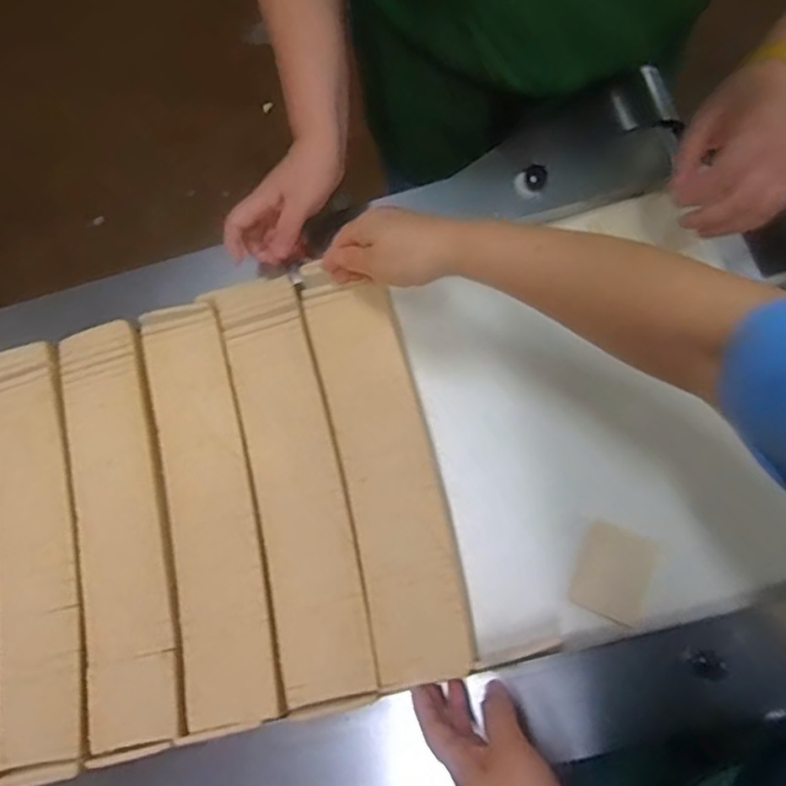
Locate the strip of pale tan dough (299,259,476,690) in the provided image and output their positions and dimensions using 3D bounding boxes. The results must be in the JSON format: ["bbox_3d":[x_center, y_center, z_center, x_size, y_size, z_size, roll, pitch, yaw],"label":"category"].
[{"bbox_3d":[-0.009,0.051,0.562,0.081,0.020,0.368,-13,72,-5],"label":"strip of pale tan dough"}]

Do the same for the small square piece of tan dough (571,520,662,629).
[{"bbox_3d":[0.193,0.156,0.564,0.060,0.004,0.077,20,72,16],"label":"small square piece of tan dough"}]

